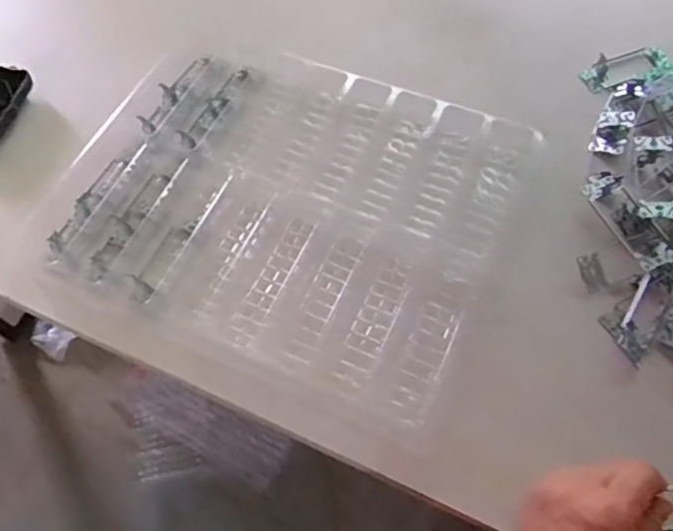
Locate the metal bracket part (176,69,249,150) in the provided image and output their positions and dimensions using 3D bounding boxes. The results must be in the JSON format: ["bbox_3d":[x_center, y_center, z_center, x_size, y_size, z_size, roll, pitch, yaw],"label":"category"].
[{"bbox_3d":[-0.136,-0.179,0.627,0.026,0.014,0.121,26,67,15],"label":"metal bracket part"}]

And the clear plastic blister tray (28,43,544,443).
[{"bbox_3d":[-0.052,-0.074,0.568,0.422,0.025,0.328,24,66,14],"label":"clear plastic blister tray"}]

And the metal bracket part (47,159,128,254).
[{"bbox_3d":[-0.259,-0.067,0.582,0.018,0.015,0.121,20,65,13],"label":"metal bracket part"}]

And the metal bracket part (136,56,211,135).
[{"bbox_3d":[-0.185,-0.198,0.638,0.021,0.019,0.122,22,66,14],"label":"metal bracket part"}]

